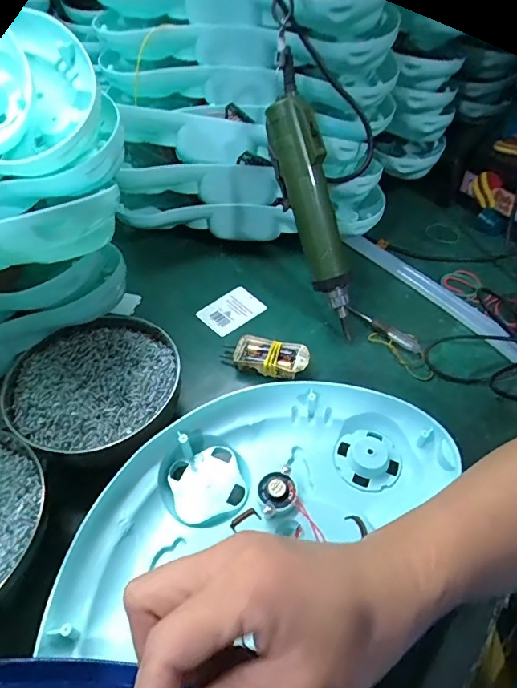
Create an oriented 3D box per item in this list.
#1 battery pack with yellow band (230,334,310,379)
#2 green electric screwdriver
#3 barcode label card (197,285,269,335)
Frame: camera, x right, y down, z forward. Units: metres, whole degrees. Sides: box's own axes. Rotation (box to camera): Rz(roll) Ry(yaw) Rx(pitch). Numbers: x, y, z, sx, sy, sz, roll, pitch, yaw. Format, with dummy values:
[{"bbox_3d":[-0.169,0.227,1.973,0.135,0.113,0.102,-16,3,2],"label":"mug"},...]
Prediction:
[{"bbox_3d":[0.014,0.013,0.474,0.076,0.019,0.037,11,51,10],"label":"battery pack with yellow band"},{"bbox_3d":[0.055,-0.135,0.454,0.033,0.266,0.048,-25,21,-20],"label":"green electric screwdriver"},{"bbox_3d":[-0.031,-0.039,0.531,0.069,0.004,0.048,-37,65,-19],"label":"barcode label card"}]

